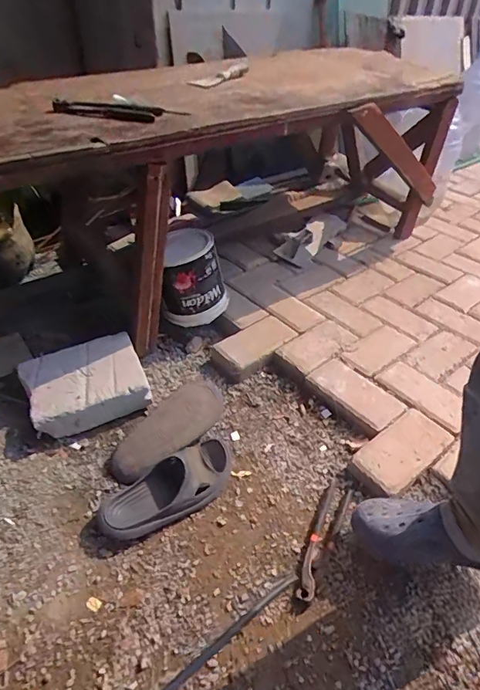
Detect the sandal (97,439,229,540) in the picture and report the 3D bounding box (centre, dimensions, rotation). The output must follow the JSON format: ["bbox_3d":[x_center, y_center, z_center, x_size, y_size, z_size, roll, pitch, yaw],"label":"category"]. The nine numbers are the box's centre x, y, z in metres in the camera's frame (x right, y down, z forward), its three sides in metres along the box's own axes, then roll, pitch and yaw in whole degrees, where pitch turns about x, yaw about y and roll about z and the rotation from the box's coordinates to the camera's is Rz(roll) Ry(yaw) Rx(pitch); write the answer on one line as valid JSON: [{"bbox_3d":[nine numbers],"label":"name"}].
[{"bbox_3d":[-0.128,0.264,0.837,0.269,0.069,0.110,-25,48,-27],"label":"sandal"}]

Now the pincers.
[{"bbox_3d":[0.150,0.341,0.799,0.044,0.011,0.233,19,44,19],"label":"pincers"}]

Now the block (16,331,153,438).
[{"bbox_3d":[-0.347,0.086,1.002,0.248,0.087,0.197,-17,44,-20],"label":"block"}]

